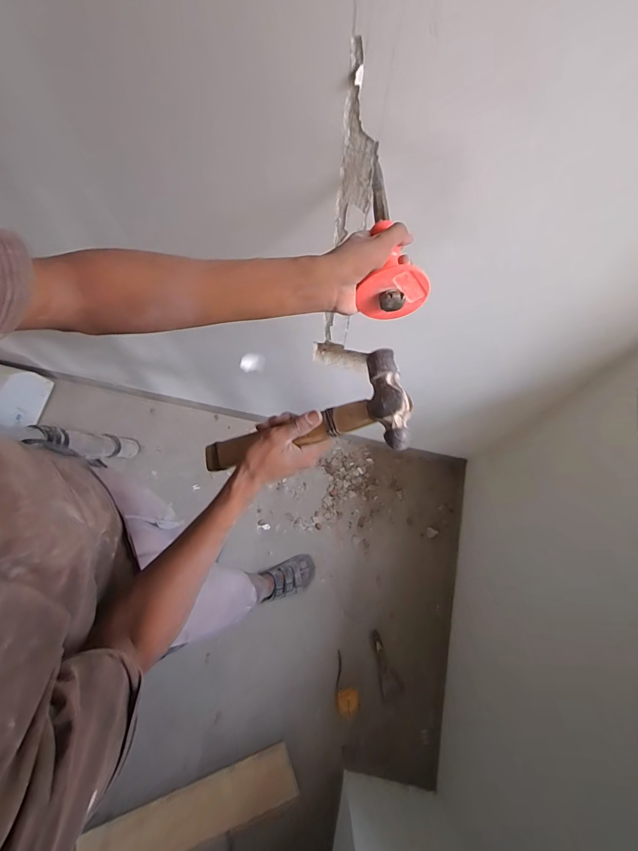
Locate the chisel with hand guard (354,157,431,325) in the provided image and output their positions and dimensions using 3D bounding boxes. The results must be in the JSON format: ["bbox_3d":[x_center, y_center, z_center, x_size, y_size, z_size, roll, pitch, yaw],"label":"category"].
[{"bbox_3d":[0.073,-0.221,0.444,0.074,0.081,0.201,-2,65,-3],"label":"chisel with hand guard"}]

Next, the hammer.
[{"bbox_3d":[-0.033,0.006,0.477,0.297,0.027,0.107,-17,70,28],"label":"hammer"}]

